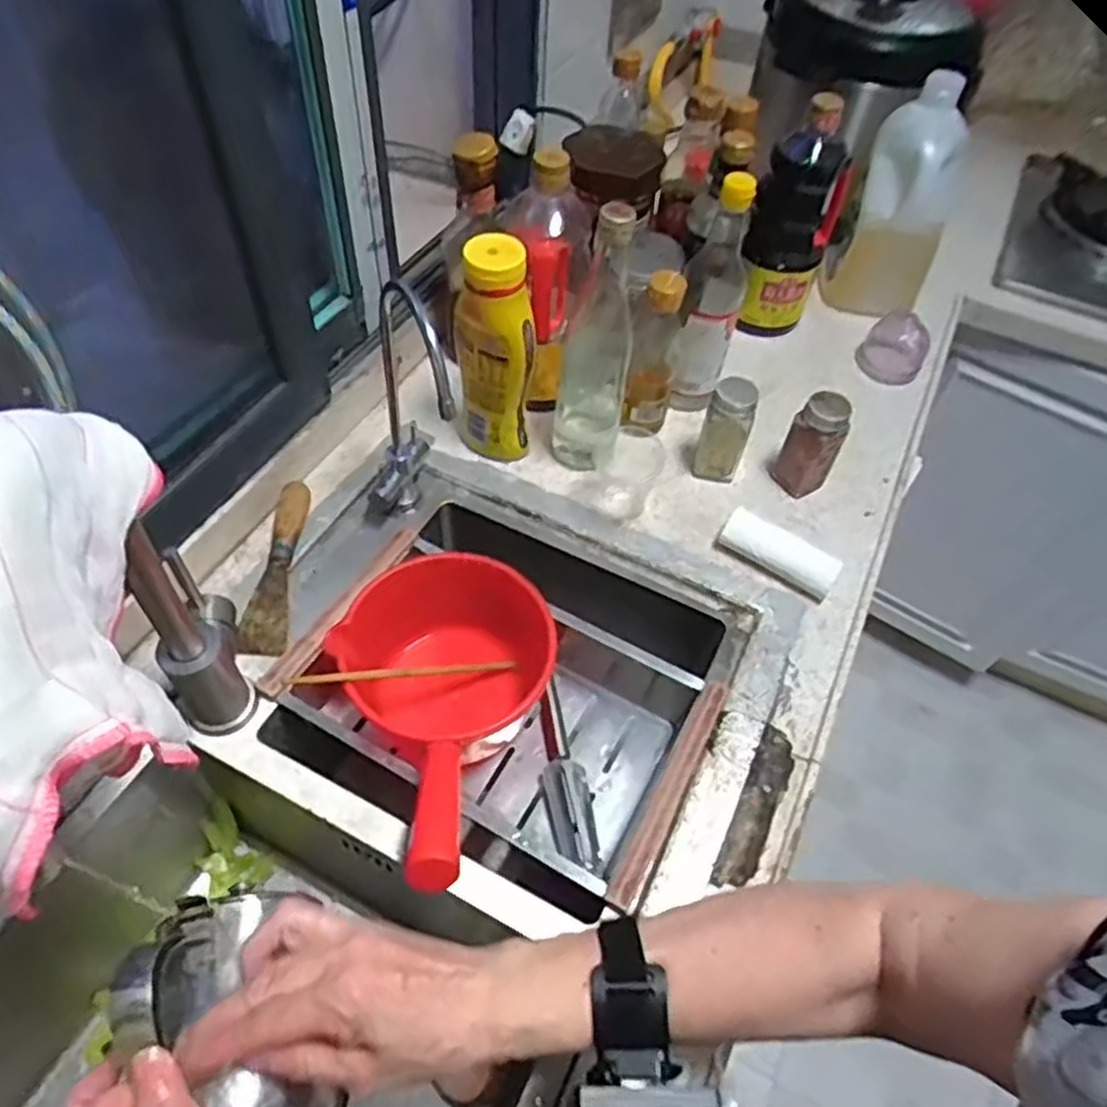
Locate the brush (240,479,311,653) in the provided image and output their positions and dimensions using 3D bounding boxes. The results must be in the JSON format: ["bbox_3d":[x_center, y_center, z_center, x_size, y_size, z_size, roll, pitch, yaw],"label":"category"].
[{"bbox_3d":[-0.252,0.009,0.706,0.039,0.026,0.168,1,53,-3],"label":"brush"}]

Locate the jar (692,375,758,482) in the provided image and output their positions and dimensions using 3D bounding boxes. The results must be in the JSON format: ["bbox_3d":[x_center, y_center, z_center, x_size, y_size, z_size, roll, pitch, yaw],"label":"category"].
[{"bbox_3d":[0.179,-0.127,0.809,0.048,0.110,0.045,2,53,-3],"label":"jar"}]

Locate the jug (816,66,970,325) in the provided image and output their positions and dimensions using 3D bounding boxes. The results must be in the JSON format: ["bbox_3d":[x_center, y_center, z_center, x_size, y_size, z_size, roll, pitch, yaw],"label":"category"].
[{"bbox_3d":[0.463,-0.462,1.033,0.128,0.265,0.130,25,56,14],"label":"jug"}]

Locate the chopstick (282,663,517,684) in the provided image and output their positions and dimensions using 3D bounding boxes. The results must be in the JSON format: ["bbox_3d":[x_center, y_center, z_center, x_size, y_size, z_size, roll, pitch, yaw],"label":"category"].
[{"bbox_3d":[-0.120,0.101,0.652,0.213,0.013,0.008,3,46,-40],"label":"chopstick"}]

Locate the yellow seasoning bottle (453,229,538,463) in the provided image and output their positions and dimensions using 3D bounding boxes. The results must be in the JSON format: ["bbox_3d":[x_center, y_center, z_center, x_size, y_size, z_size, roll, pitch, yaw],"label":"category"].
[{"bbox_3d":[-0.058,-0.195,0.757,0.075,0.233,0.070,1,53,-3],"label":"yellow seasoning bottle"}]

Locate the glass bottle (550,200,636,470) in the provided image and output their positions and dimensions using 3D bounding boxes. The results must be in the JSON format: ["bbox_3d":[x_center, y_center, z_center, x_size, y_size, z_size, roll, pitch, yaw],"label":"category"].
[{"bbox_3d":[0.042,-0.205,0.747,0.068,0.274,0.081,9,53,3],"label":"glass bottle"}]

